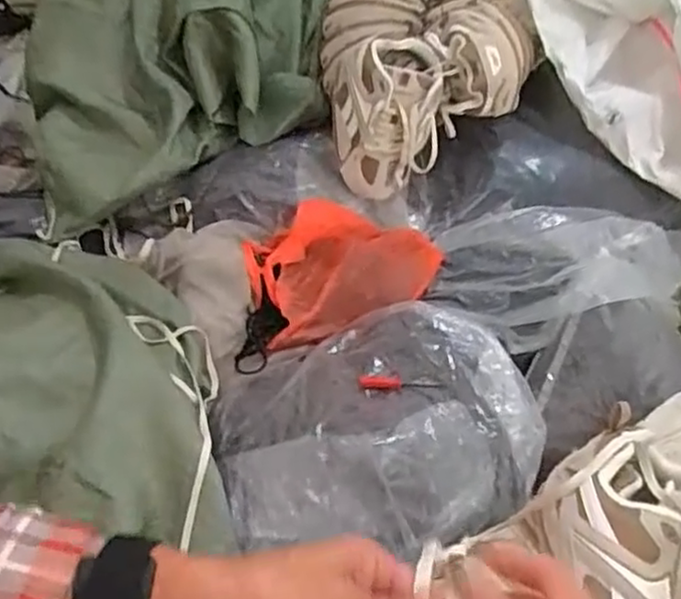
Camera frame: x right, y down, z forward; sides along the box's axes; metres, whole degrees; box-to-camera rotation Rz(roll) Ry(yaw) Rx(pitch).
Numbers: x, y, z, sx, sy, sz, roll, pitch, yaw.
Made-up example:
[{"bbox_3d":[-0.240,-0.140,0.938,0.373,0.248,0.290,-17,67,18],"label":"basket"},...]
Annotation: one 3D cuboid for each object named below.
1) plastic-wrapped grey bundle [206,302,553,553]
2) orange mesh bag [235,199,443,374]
[{"bbox_3d":[0.046,0.131,0.792,0.363,0.091,0.276,-9,51,-14],"label":"plastic-wrapped grey bundle"},{"bbox_3d":[-0.008,-0.042,0.962,0.313,0.056,0.200,-18,49,-13],"label":"orange mesh bag"}]

